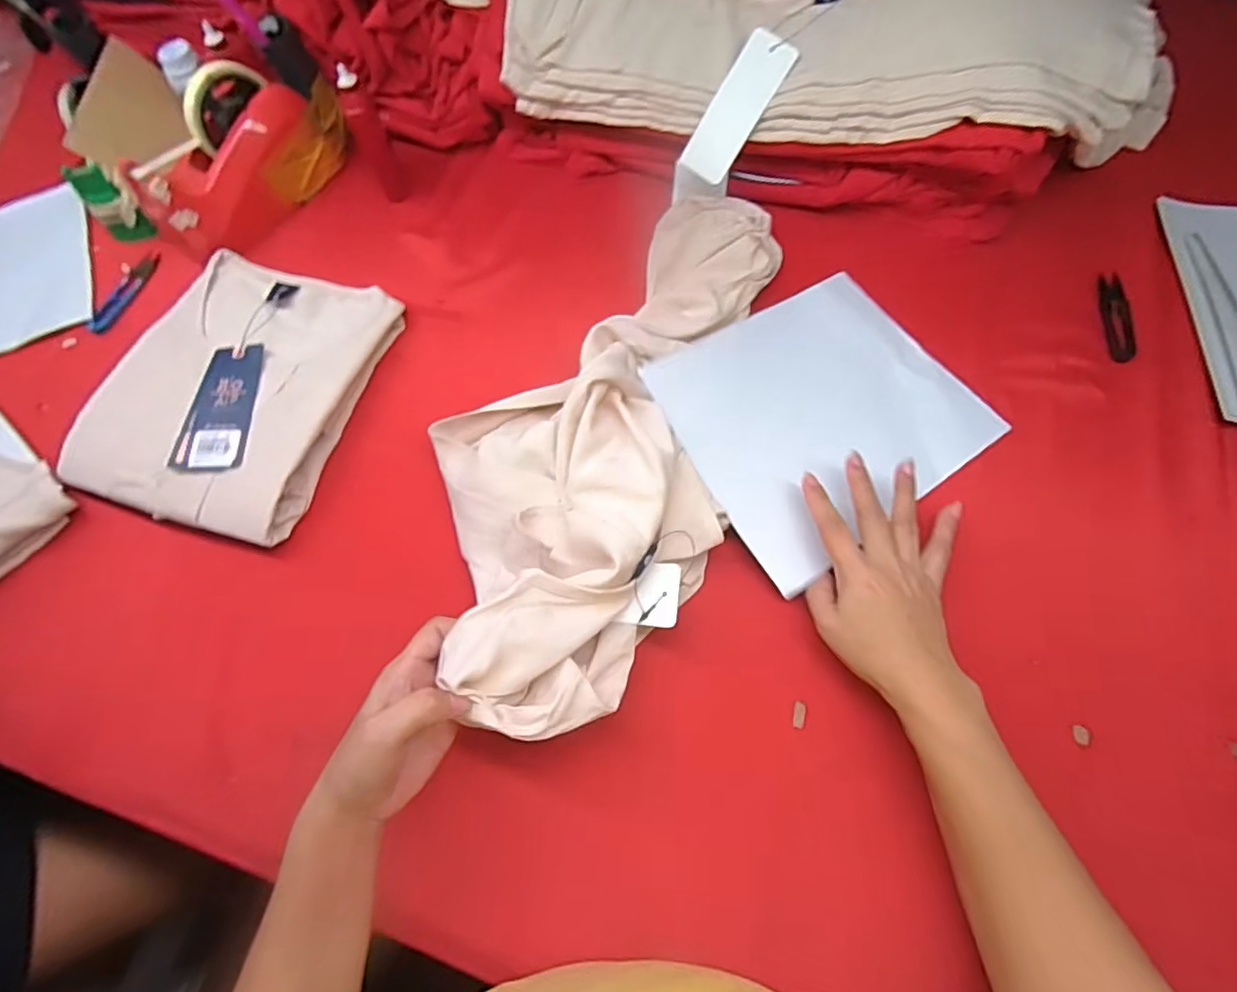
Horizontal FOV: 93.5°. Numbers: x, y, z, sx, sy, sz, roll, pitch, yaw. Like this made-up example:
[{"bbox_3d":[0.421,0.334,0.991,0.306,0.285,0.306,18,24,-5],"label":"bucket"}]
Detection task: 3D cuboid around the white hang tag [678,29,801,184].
[{"bbox_3d":[0.108,-0.354,0.532,0.048,0.010,0.122,40,110,17],"label":"white hang tag"}]

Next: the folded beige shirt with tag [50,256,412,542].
[{"bbox_3d":[-0.337,-0.099,0.513,0.209,0.045,0.253,15,64,9],"label":"folded beige shirt with tag"}]

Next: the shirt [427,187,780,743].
[{"bbox_3d":[-0.008,-0.075,0.461,0.213,0.083,0.488,18,65,10],"label":"shirt"}]

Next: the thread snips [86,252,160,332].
[{"bbox_3d":[-0.496,-0.207,0.586,0.013,0.013,0.104,16,65,9],"label":"thread snips"}]

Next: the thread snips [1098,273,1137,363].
[{"bbox_3d":[0.447,-0.159,0.521,0.024,0.008,0.101,12,64,7],"label":"thread snips"}]

